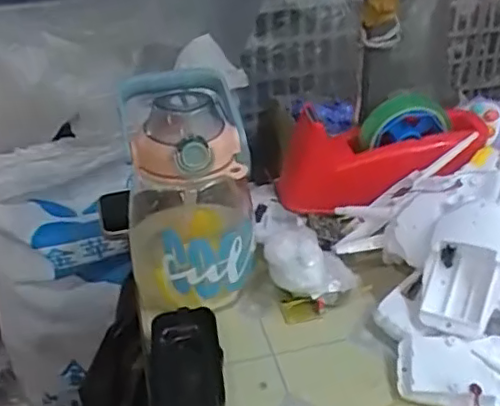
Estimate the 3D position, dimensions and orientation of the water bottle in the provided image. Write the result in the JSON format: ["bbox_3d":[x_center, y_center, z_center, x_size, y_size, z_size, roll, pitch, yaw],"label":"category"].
[{"bbox_3d":[-0.055,-0.011,0.535,0.109,0.180,0.123,-5,30,-4],"label":"water bottle"}]

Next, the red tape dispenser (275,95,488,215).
[{"bbox_3d":[0.126,-0.053,0.596,0.212,0.102,0.091,-18,30,4],"label":"red tape dispenser"}]

